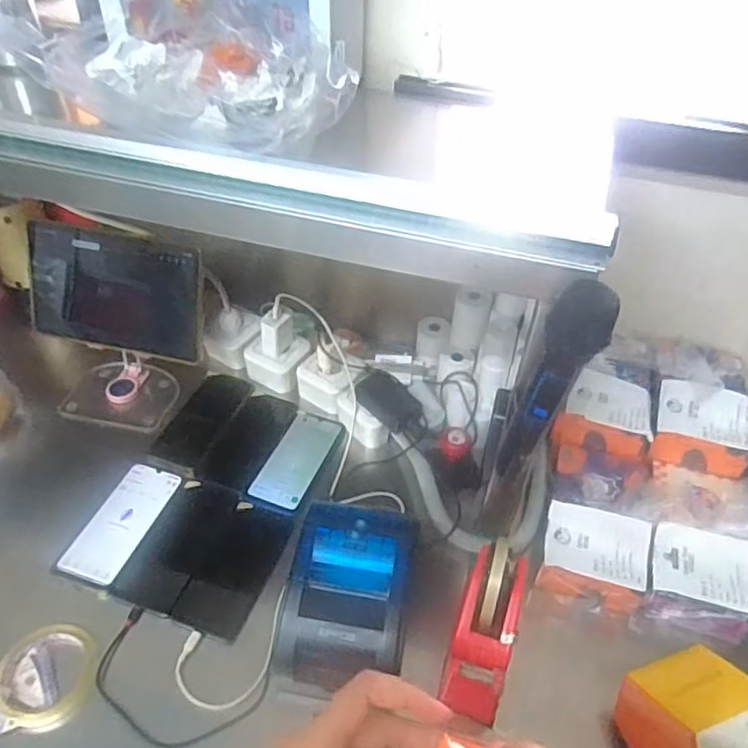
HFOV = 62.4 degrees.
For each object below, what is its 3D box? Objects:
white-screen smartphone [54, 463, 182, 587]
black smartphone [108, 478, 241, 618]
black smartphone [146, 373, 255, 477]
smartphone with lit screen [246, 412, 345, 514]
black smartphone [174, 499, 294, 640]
[{"bbox_3d":[-0.308,0.179,0.757,0.075,0.007,0.161,15,45,10],"label":"white-screen smartphone"},{"bbox_3d":[-0.234,0.201,0.743,0.082,0.004,0.172,15,45,11],"label":"black smartphone"},{"bbox_3d":[-0.246,0.067,0.884,0.078,0.012,0.171,16,51,17],"label":"black smartphone"},{"bbox_3d":[-0.102,0.114,0.836,0.080,0.015,0.161,18,45,13],"label":"smartphone with lit screen"},{"bbox_3d":[-0.161,0.223,0.722,0.081,0.009,0.161,16,45,12],"label":"black smartphone"}]

